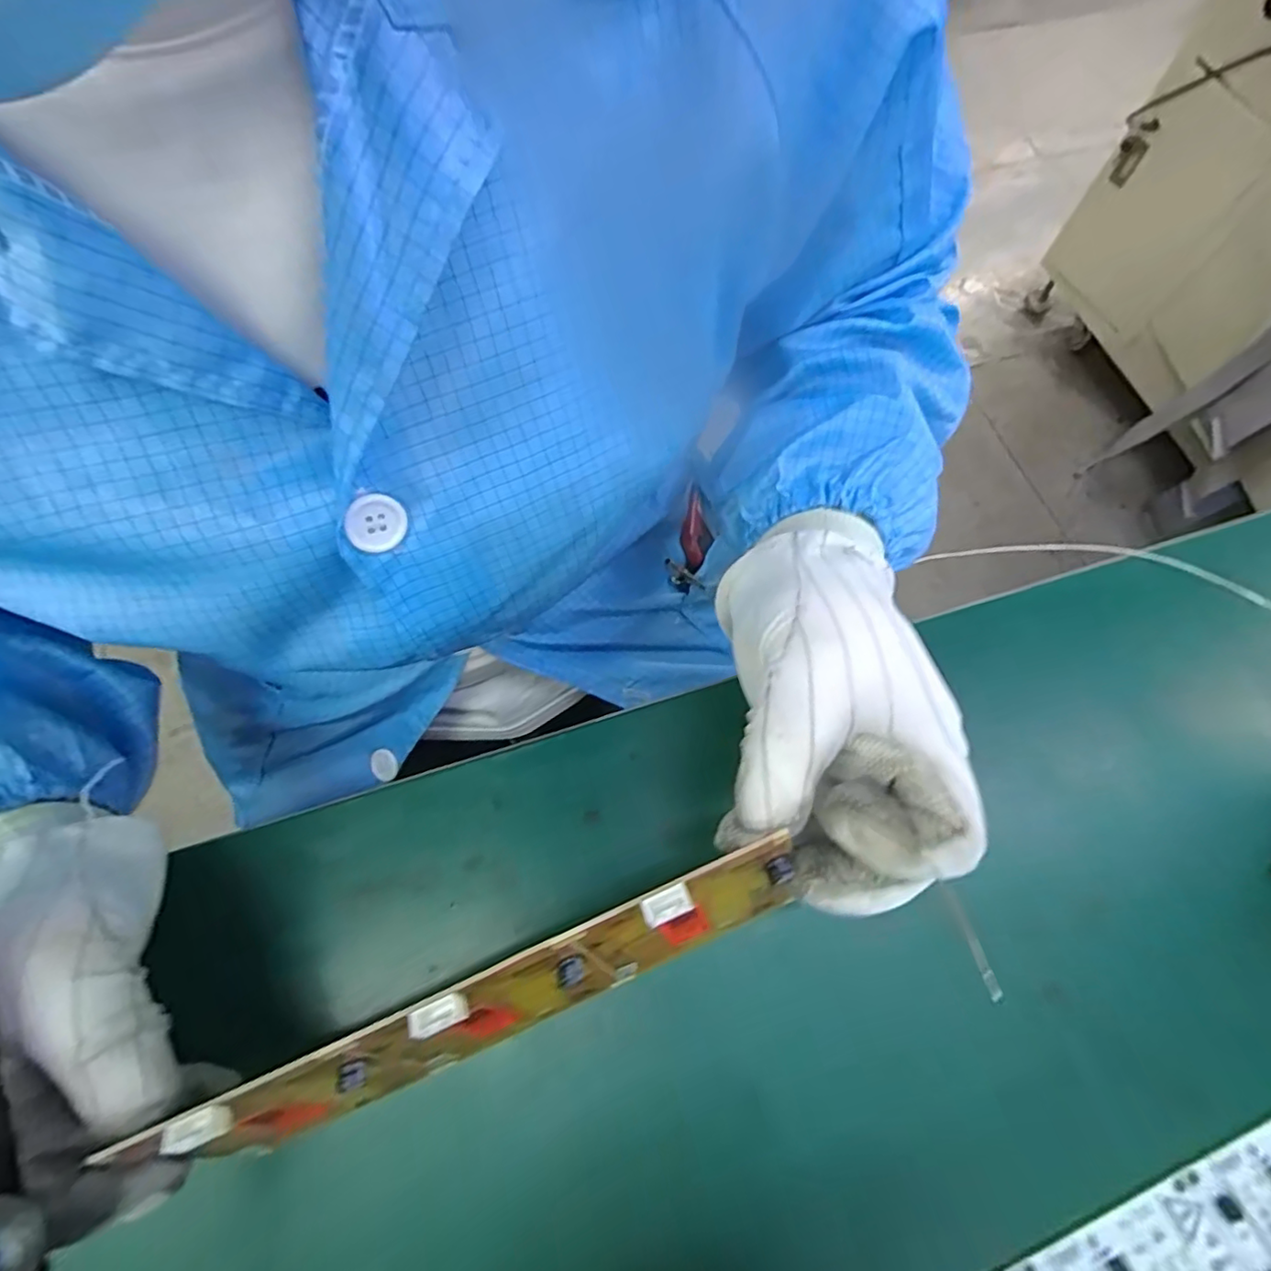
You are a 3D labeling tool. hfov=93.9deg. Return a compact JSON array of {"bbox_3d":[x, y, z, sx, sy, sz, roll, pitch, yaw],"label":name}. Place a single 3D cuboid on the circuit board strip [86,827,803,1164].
[{"bbox_3d":[-0.043,0.119,0.188,0.201,0.065,0.008,-23,48,-4],"label":"circuit board strip"}]

